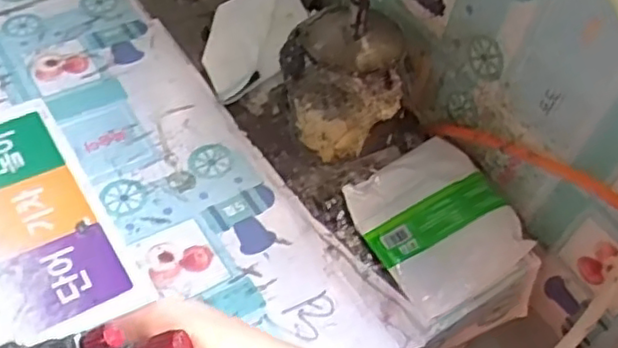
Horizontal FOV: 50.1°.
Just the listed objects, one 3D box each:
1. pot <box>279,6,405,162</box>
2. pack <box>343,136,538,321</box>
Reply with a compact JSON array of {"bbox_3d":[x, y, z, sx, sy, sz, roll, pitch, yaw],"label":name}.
[{"bbox_3d":[0.024,-0.068,0.572,0.096,0.129,0.088,3,50,-4],"label":"pot"},{"bbox_3d":[0.112,0.034,0.563,0.126,0.038,0.135,-22,56,-23],"label":"pack"}]

